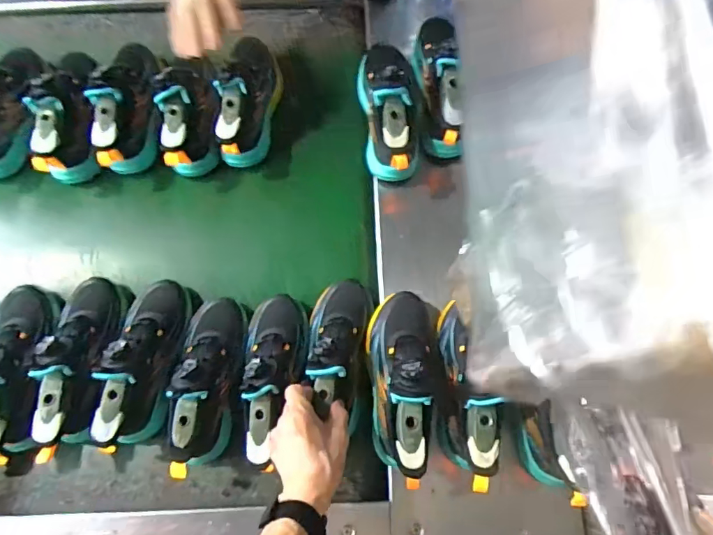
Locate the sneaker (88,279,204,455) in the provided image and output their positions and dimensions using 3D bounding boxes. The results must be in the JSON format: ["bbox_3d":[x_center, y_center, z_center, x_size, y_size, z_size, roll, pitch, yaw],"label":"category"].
[{"bbox_3d":[-0.285,0.117,0.646,0.087,0.112,0.233,11,63,4],"label":"sneaker"}]

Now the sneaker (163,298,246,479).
[{"bbox_3d":[-0.206,0.140,0.633,0.086,0.124,0.220,9,76,4],"label":"sneaker"}]

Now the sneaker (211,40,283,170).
[{"bbox_3d":[-0.171,-0.273,0.755,0.082,0.105,0.231,6,76,3],"label":"sneaker"}]

